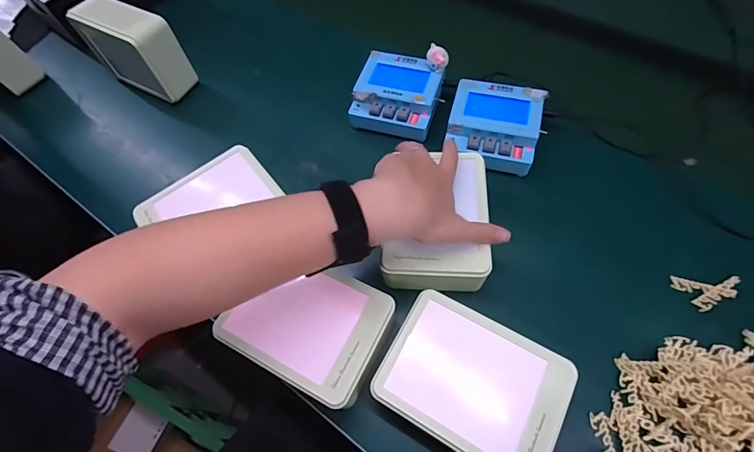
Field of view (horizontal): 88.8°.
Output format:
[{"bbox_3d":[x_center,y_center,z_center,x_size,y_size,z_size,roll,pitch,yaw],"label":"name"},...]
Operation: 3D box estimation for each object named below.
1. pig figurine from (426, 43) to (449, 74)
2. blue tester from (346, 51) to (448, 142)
[{"bbox_3d":[0.074,-0.204,0.469,0.020,0.023,0.026,-41,66,-18],"label":"pig figurine"},{"bbox_3d":[0.026,-0.165,0.490,0.105,0.047,0.100,19,64,14],"label":"blue tester"}]

